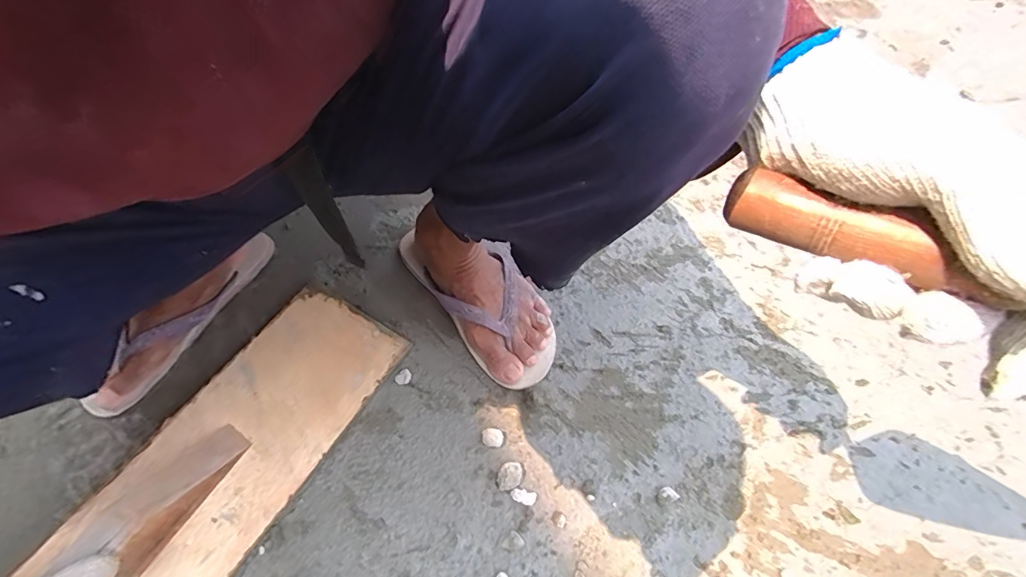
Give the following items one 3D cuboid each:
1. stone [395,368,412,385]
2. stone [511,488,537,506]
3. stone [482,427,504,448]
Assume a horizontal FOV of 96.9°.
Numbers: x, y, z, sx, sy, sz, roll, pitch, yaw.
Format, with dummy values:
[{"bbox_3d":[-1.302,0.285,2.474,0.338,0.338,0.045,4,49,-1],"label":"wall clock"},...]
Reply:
[{"bbox_3d":[-0.119,0.096,0.494,0.015,0.007,0.017,36,64,22],"label":"stone"},{"bbox_3d":[0.010,0.196,0.429,0.024,0.005,0.012,12,57,8],"label":"stone"},{"bbox_3d":[-0.020,0.150,0.455,0.021,0.014,0.017,11,57,7],"label":"stone"}]

